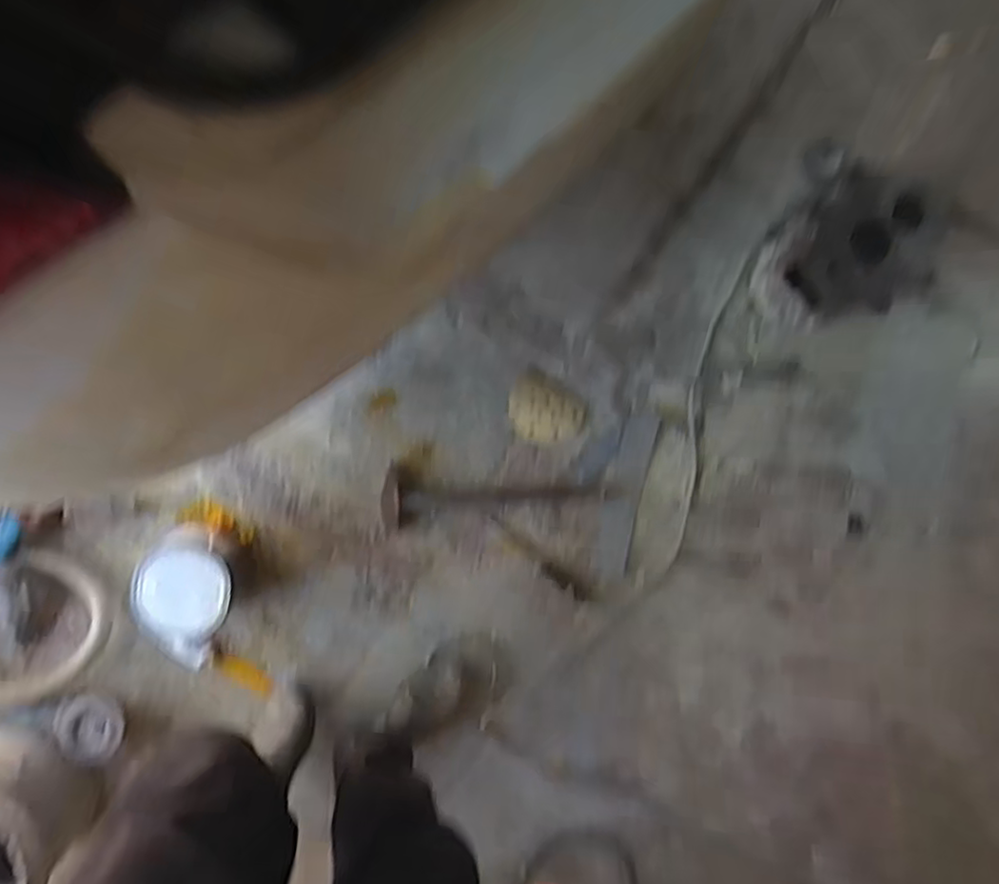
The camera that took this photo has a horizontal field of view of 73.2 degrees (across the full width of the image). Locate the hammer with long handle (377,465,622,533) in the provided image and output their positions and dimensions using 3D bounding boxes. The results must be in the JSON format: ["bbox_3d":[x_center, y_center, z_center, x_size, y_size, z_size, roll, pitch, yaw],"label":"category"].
[{"bbox_3d":[0.013,0.090,1.207,0.438,0.027,0.103,-2,91,-7],"label":"hammer with long handle"}]

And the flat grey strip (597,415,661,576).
[{"bbox_3d":[0.232,0.095,1.244,0.071,0.012,0.298,14,86,-13],"label":"flat grey strip"}]

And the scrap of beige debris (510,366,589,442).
[{"bbox_3d":[0.081,-0.055,1.225,0.142,0.007,0.115,35,87,-6],"label":"scrap of beige debris"}]

